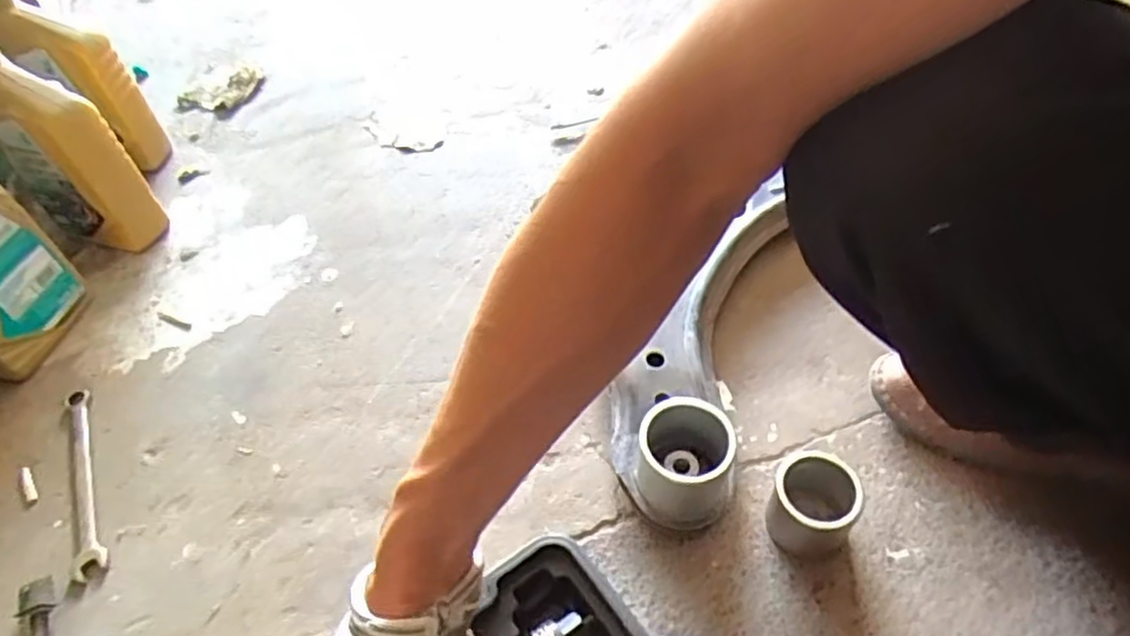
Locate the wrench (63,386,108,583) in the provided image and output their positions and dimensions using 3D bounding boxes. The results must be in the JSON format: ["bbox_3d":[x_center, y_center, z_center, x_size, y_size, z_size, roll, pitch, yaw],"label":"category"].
[{"bbox_3d":[-0.399,0.130,0.580,0.024,0.004,0.185,-23,52,-14],"label":"wrench"}]

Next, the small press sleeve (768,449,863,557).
[{"bbox_3d":[0.176,0.134,0.497,0.056,0.059,0.057,14,53,15],"label":"small press sleeve"}]

